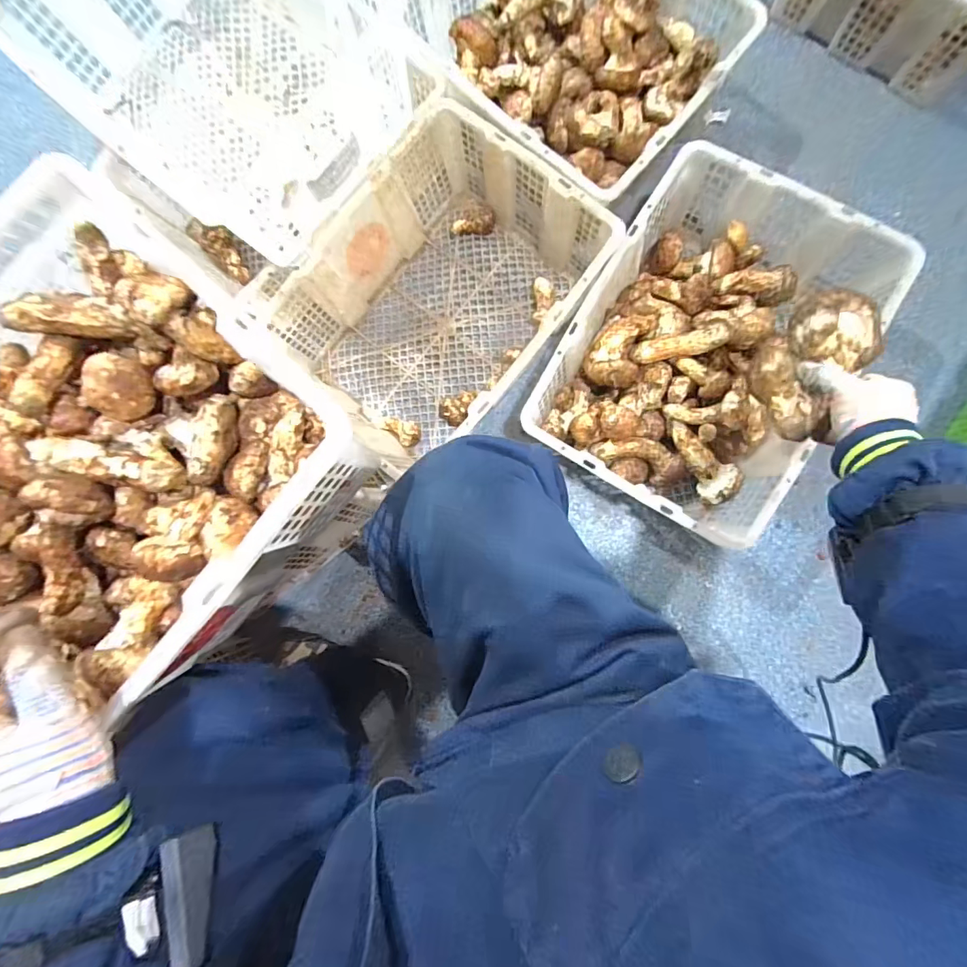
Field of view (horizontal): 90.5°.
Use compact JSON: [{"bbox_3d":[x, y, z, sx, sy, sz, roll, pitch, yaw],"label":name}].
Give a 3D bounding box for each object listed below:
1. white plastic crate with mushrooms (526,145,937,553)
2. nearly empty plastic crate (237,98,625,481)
[{"bbox_3d":[0.319,-0.185,0.716,0.351,0.193,0.466,30,85,8],"label":"white plastic crate with mushrooms"},{"bbox_3d":[-0.078,-0.268,0.760,0.379,0.195,0.485,44,87,9],"label":"nearly empty plastic crate"}]

